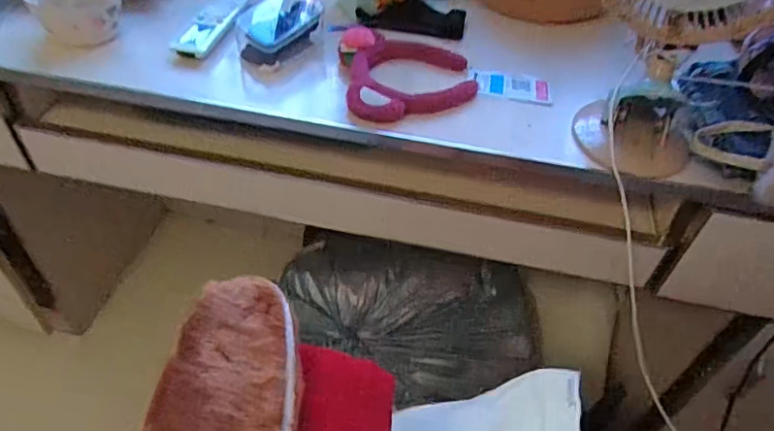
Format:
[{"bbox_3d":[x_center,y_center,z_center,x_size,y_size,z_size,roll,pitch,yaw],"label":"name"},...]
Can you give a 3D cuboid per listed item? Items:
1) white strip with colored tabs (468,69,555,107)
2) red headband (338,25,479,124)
[{"bbox_3d":[0.160,-0.164,0.697,0.101,0.008,0.053,7,50,-2],"label":"white strip with colored tabs"},{"bbox_3d":[0.026,-0.173,0.682,0.157,0.050,0.150,3,46,-3],"label":"red headband"}]

